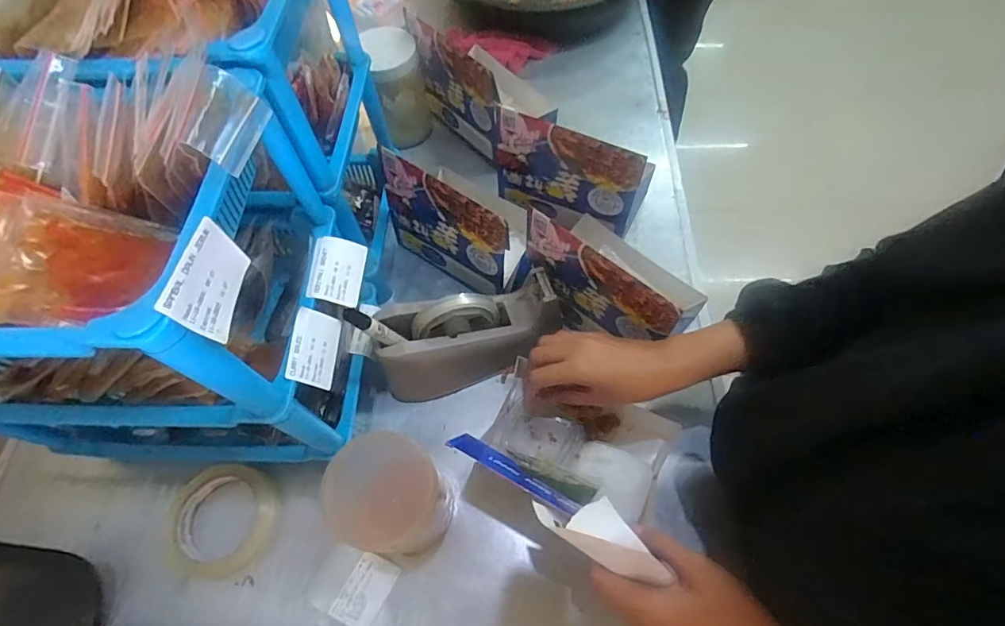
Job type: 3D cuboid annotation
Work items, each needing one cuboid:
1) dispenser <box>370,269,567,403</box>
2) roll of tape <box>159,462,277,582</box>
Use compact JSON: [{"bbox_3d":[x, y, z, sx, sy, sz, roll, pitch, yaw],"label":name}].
[{"bbox_3d":[-0.034,0.021,0.522,0.199,0.101,0.070,-19,63,-7],"label":"dispenser"},{"bbox_3d":[-0.275,0.202,0.480,0.085,0.033,0.099,5,63,5],"label":"roll of tape"}]

